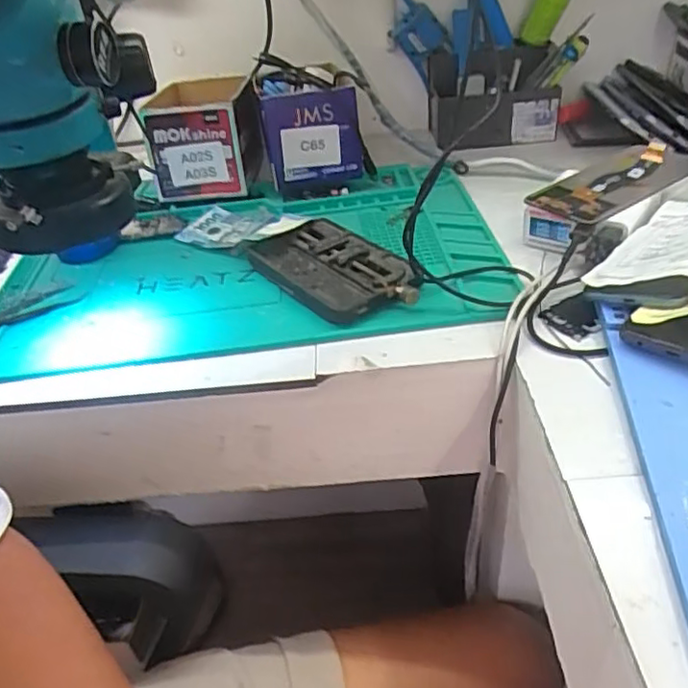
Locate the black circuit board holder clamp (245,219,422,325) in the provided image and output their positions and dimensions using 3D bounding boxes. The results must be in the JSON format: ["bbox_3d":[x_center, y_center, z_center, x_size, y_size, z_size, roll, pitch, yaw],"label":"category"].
[{"bbox_3d":[-0.008,-0.063,0.530,0.083,0.018,0.152,-26,41,-23],"label":"black circuit board holder clamp"}]

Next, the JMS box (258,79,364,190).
[{"bbox_3d":[-0.034,-0.215,0.656,0.095,0.093,0.068,-10,37,-3],"label":"JMS box"}]

